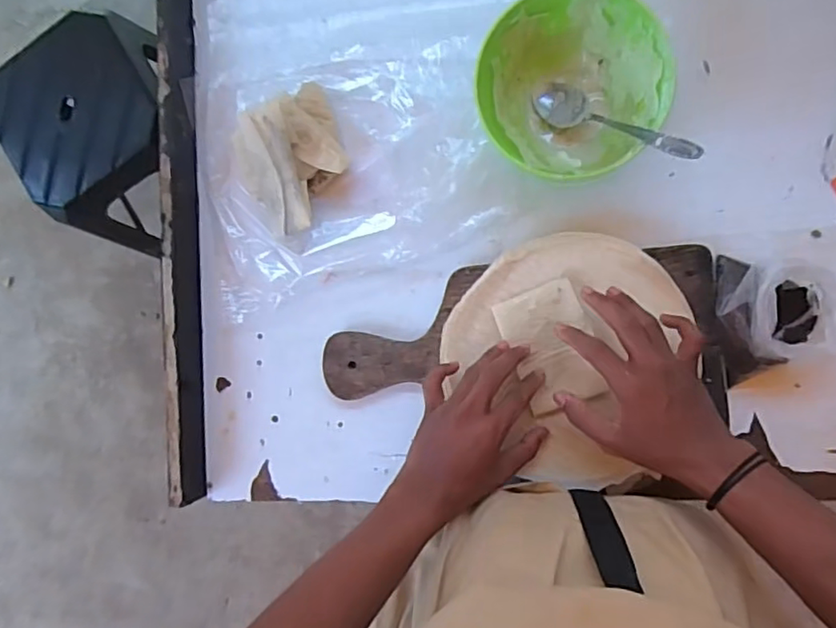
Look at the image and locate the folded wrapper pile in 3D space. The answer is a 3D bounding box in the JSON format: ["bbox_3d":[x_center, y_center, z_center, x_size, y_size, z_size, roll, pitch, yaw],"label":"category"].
[{"bbox_3d":[-0.121,-0.139,0.557,0.111,0.053,0.115,0,90,10],"label":"folded wrapper pile"}]

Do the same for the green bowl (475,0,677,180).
[{"bbox_3d":[0.128,-0.186,0.508,0.143,0.076,0.146,0,90,10],"label":"green bowl"}]

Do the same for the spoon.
[{"bbox_3d":[0.156,-0.156,0.487,0.035,0.024,0.168,-51,39,6],"label":"spoon"}]

